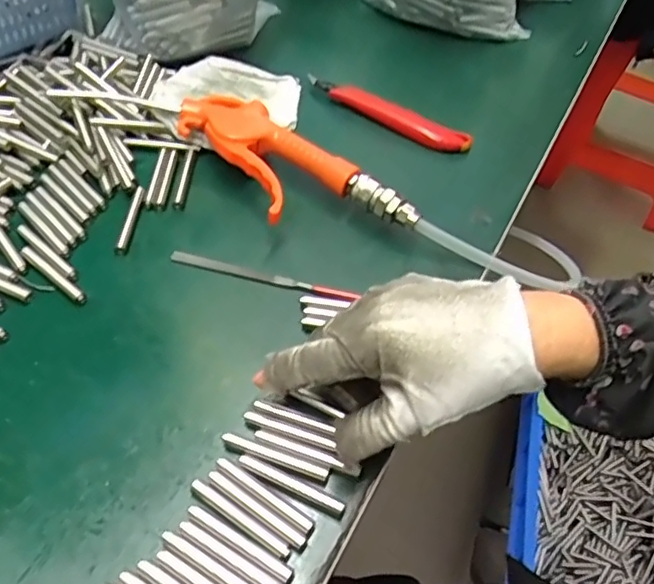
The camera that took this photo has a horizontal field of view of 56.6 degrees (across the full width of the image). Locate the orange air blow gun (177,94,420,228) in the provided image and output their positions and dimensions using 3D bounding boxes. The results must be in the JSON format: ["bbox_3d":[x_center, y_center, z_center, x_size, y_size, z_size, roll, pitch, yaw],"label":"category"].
[{"bbox_3d":[-0.032,-0.080,0.422,0.177,0.032,0.074,39,58,25],"label":"orange air blow gun"}]

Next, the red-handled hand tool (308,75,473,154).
[{"bbox_3d":[0.047,-0.148,0.490,0.144,0.021,0.016,31,55,20],"label":"red-handled hand tool"}]

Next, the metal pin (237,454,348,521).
[{"bbox_3d":[-0.018,0.096,0.305,0.058,0.004,0.007,23,53,14],"label":"metal pin"}]

